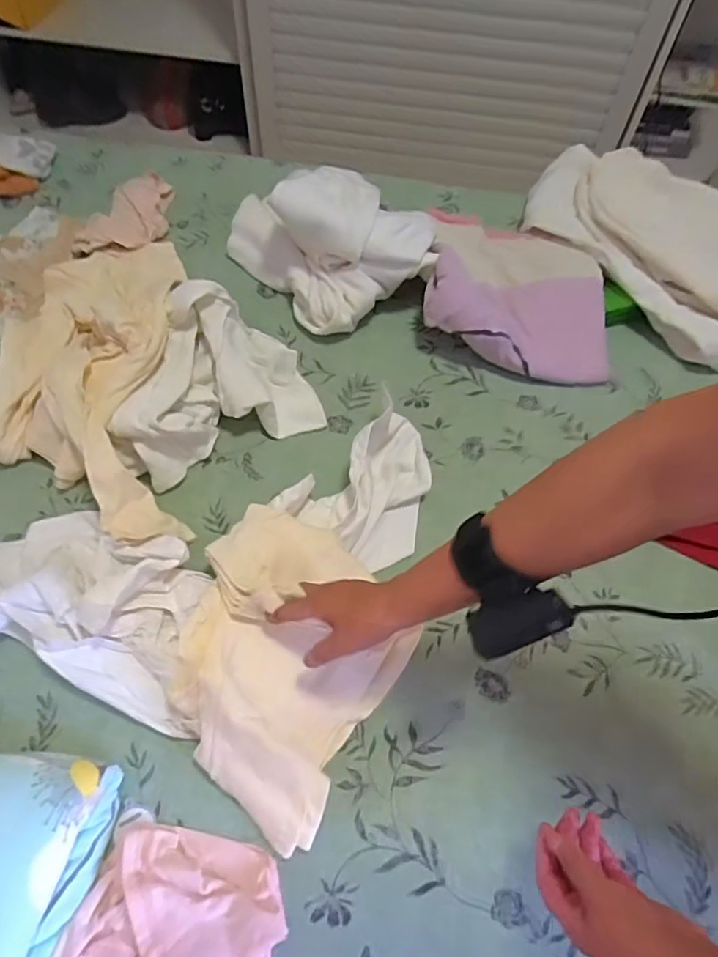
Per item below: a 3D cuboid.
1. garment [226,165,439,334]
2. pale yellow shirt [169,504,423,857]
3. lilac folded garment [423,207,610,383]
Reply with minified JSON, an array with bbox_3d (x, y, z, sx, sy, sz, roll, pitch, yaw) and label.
[{"bbox_3d":[-0.042,-0.377,0.883,0.227,0.167,0.291,-34,68,-19],"label":"garment"},{"bbox_3d":[-0.081,0.173,0.588,0.226,0.095,0.262,28,62,12],"label":"pale yellow shirt"},{"bbox_3d":[0.244,-0.297,0.902,0.280,0.105,0.289,5,61,0],"label":"lilac folded garment"}]

